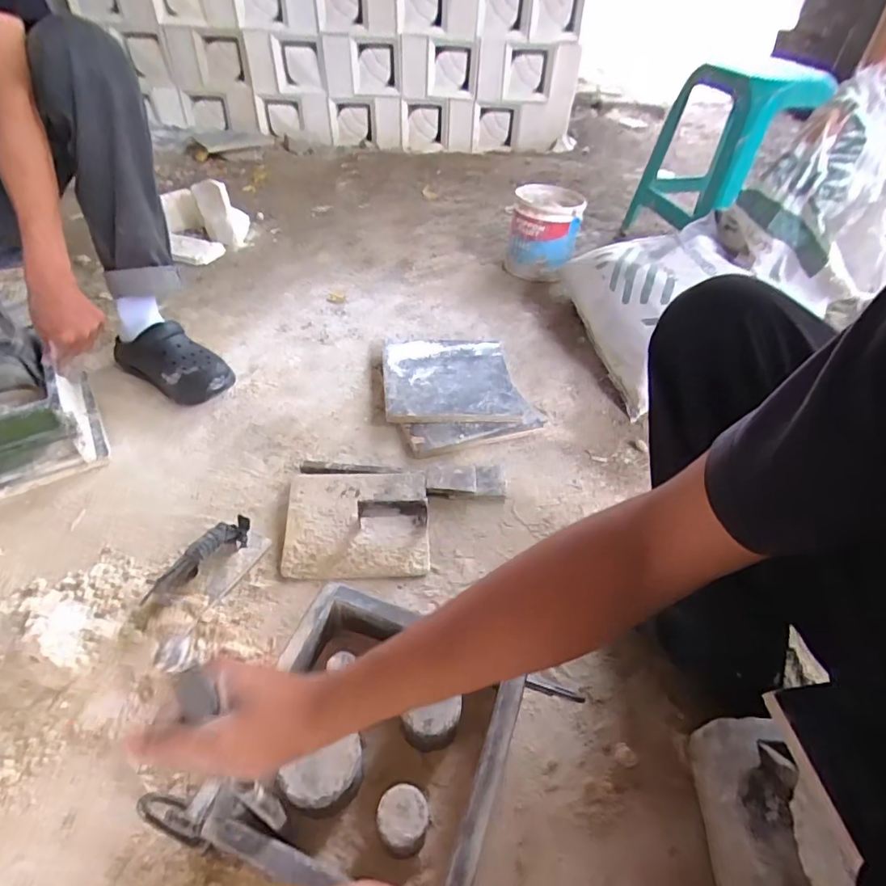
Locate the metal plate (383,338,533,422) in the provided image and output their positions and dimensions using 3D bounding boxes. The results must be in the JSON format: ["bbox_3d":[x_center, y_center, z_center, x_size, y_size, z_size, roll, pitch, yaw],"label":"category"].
[{"bbox_3d":[0.018,-0.135,1.030,0.266,0.020,0.257,1,45,-11],"label":"metal plate"}]

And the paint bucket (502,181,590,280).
[{"bbox_3d":[0.280,-0.579,1.471,0.186,0.223,0.189,0,43,0],"label":"paint bucket"}]

